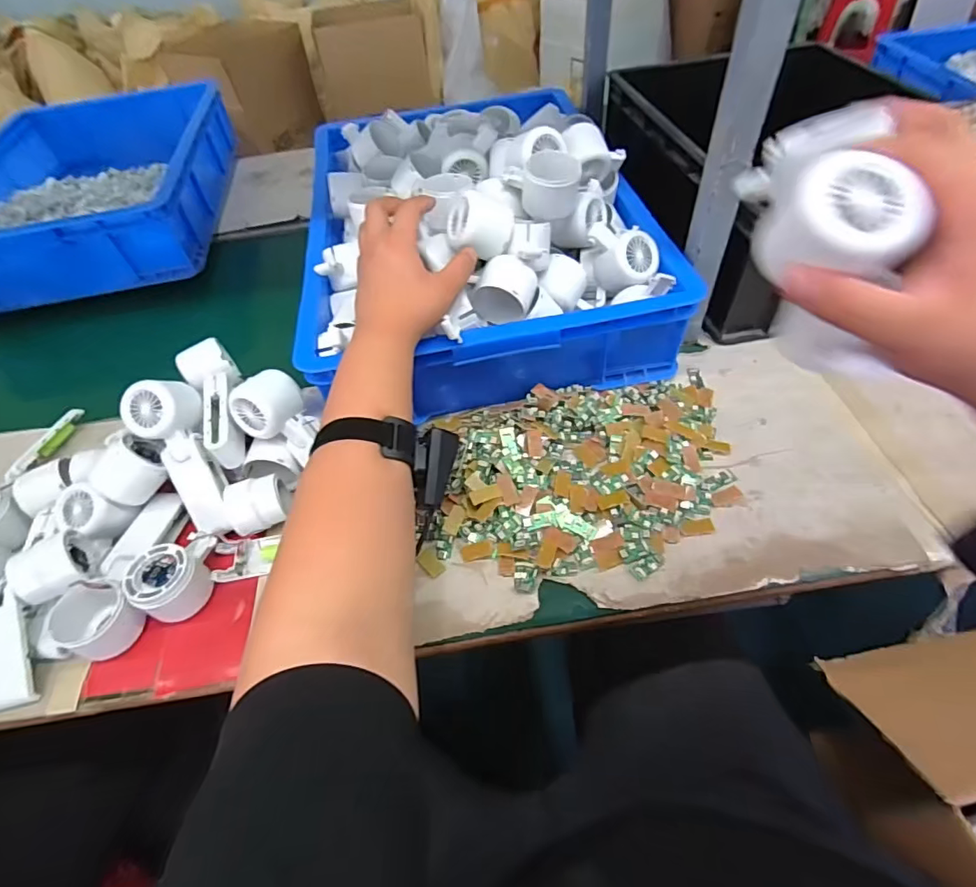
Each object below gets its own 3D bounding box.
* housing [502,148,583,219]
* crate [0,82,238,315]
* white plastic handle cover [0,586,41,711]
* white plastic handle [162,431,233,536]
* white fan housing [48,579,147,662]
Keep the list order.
[{"bbox_3d":[0.059,-0.273,0.545,0.075,0.050,0.057,1,52,6],"label":"housing"},{"bbox_3d":[-0.716,-0.478,0.935,0.413,0.115,0.604,-10,52,-3],"label":"crate"},{"bbox_3d":[-0.418,0.176,0.439,0.041,0.011,0.101,-14,85,-6],"label":"white plastic handle cover"},{"bbox_3d":[-0.292,0.041,0.513,0.042,0.020,0.107,-25,85,-14],"label":"white plastic handle"},{"bbox_3d":[-0.350,0.161,0.464,0.057,0.052,0.059,-2,52,3],"label":"white fan housing"}]

